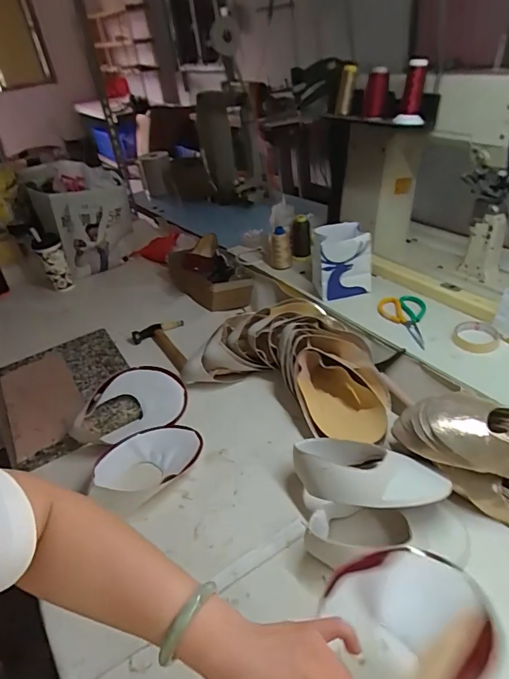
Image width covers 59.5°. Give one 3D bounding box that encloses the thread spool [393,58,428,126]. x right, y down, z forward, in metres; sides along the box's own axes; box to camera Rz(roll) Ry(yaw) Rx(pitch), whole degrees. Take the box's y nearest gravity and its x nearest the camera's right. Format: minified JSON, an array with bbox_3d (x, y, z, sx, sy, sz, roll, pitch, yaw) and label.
[{"bbox_3d":[0.336,-0.527,0.952,0.056,0.120,0.076,8,37,19],"label":"thread spool"}]

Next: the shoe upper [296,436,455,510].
[{"bbox_3d":[0.177,0.224,0.714,0.239,0.093,0.136,10,38,22],"label":"shoe upper"}]

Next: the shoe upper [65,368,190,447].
[{"bbox_3d":[-0.260,0.131,0.923,0.230,0.068,0.127,-14,36,-11],"label":"shoe upper"}]

